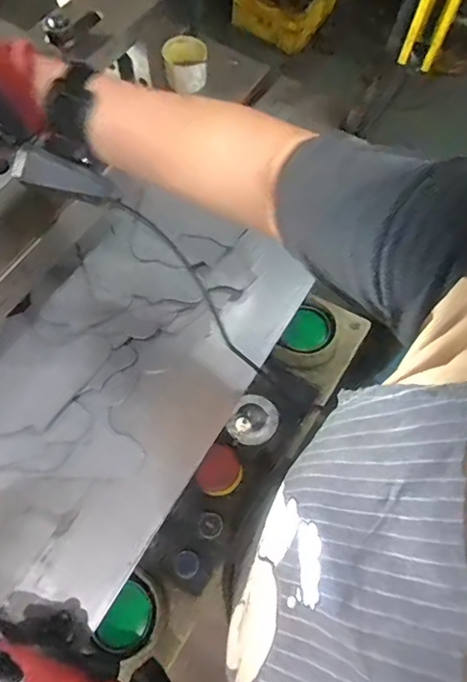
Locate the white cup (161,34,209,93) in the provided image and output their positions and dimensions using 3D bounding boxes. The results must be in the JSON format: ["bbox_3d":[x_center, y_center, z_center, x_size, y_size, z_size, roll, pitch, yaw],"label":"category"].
[{"bbox_3d":[-0.071,-0.418,0.758,0.063,0.046,0.062,1,68,-1],"label":"white cup"}]

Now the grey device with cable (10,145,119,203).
[{"bbox_3d":[-0.135,-0.132,0.406,0.076,0.016,0.027,16,103,-17],"label":"grey device with cable"}]

